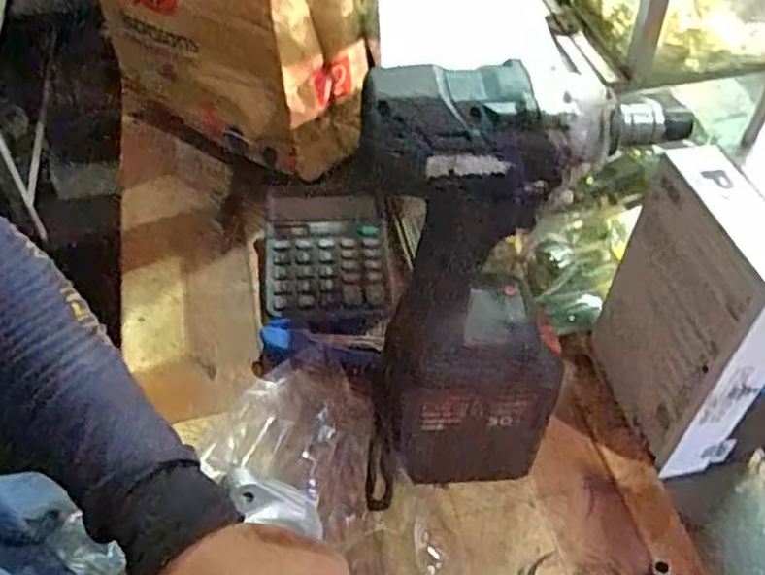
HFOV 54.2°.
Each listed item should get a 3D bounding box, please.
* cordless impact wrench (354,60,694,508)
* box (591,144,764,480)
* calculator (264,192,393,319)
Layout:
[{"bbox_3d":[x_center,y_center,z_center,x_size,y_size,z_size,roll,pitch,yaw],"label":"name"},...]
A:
[{"bbox_3d":[0.070,0.009,0.462,0.169,0.300,0.075,-12,49,-11],"label":"cordless impact wrench"},{"bbox_3d":[0.239,0.021,0.543,0.095,0.203,0.138,-5,48,-5],"label":"box"},{"bbox_3d":[-0.052,-0.033,0.714,0.117,0.025,0.148,-3,47,-3],"label":"calculator"}]

